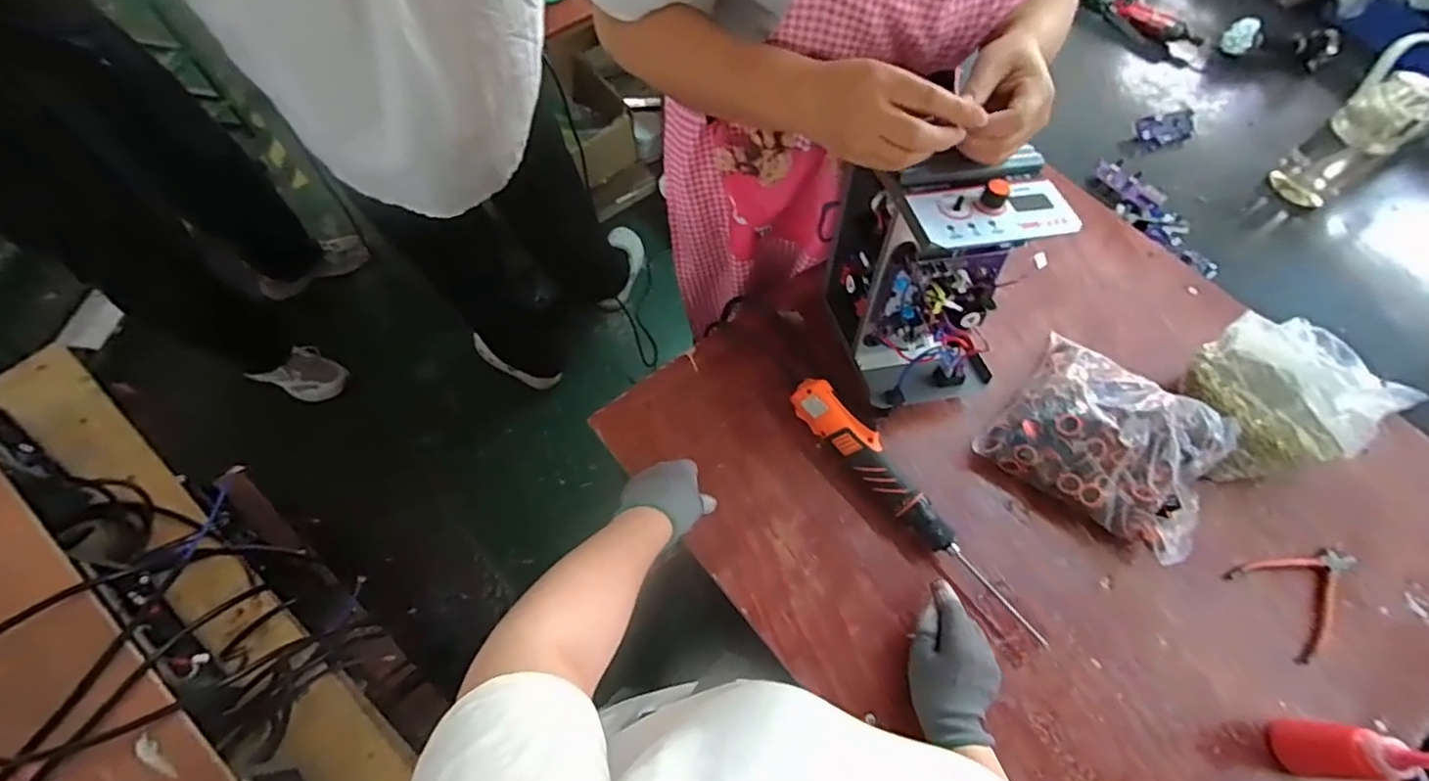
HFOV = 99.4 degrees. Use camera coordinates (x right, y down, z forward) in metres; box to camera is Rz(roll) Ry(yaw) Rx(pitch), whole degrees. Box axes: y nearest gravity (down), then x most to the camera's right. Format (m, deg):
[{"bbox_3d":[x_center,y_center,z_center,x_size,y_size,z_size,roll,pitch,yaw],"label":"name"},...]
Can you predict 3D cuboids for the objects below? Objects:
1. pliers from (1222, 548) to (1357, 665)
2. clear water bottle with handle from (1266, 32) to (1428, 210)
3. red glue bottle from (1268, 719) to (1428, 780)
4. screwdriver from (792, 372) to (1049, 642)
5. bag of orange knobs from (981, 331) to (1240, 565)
[{"bbox_3d":[0.644,0.213,0.660,0.134,0.022,0.105,-27,68,-15],"label":"pliers"},{"bbox_3d":[1.002,-0.409,0.941,0.102,0.233,0.107,-40,72,-19],"label":"clear water bottle with handle"},{"bbox_3d":[0.562,0.310,0.516,0.044,0.149,0.044,7,64,0],"label":"red glue bottle"},{"bbox_3d":[0.217,0.122,0.658,0.049,0.041,0.356,-38,72,-19],"label":"screwdriver"},{"bbox_3d":[0.451,0.051,0.693,0.222,0.078,0.204,37,68,14],"label":"bag of orange knobs"}]

